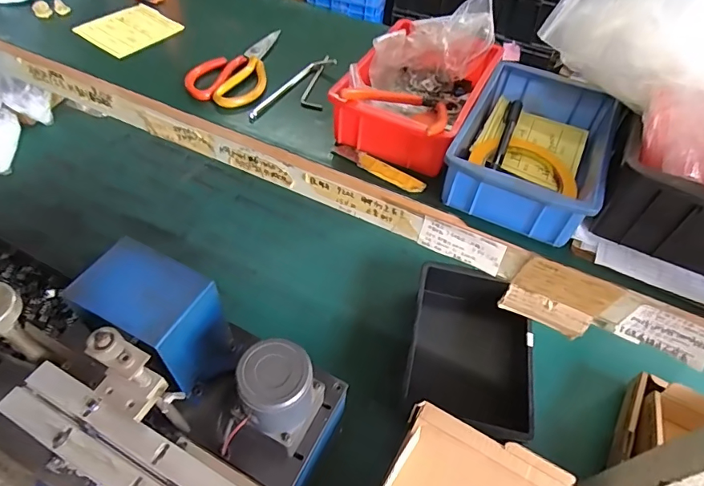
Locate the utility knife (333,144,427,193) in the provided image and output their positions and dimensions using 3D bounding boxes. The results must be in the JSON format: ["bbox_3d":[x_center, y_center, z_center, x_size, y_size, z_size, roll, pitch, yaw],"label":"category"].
[{"bbox_3d":[0.026,-0.078,0.459,0.105,0.006,0.020,32,56,20],"label":"utility knife"}]

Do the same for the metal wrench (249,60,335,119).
[{"bbox_3d":[-0.072,-0.186,0.534,0.025,0.007,0.144,32,56,20],"label":"metal wrench"}]

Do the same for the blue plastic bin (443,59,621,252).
[{"bbox_3d":[0.174,-0.096,0.445,0.124,0.054,0.192,21,53,13],"label":"blue plastic bin"}]

